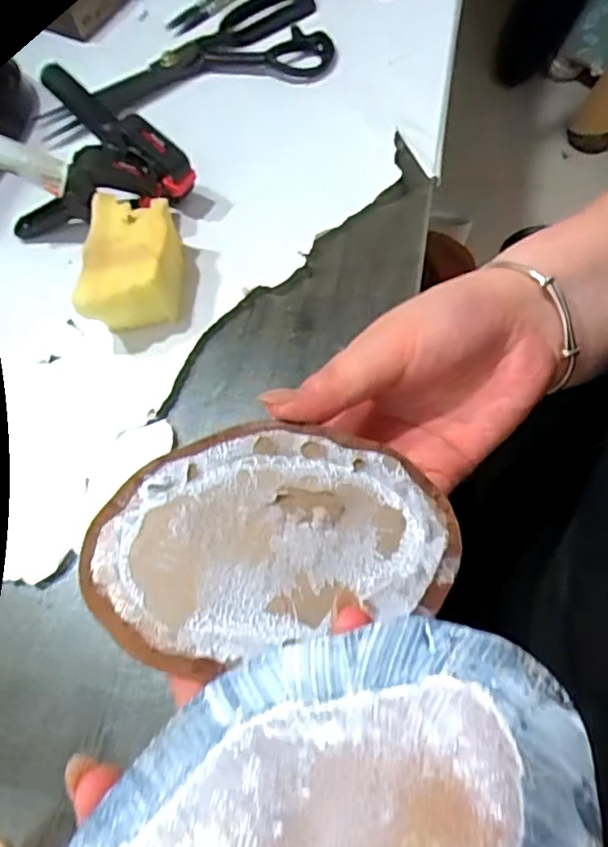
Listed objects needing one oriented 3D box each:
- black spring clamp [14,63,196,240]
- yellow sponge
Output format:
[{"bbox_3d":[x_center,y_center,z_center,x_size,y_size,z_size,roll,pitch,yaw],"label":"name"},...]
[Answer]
[{"bbox_3d":[-0.144,-0.163,0.400,0.109,0.063,0.094,31,73,18],"label":"black spring clamp"},{"bbox_3d":[-0.105,-0.099,0.377,0.053,0.047,0.083,-1,66,6],"label":"yellow sponge"}]

